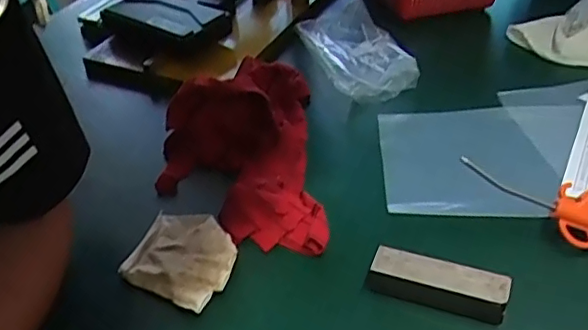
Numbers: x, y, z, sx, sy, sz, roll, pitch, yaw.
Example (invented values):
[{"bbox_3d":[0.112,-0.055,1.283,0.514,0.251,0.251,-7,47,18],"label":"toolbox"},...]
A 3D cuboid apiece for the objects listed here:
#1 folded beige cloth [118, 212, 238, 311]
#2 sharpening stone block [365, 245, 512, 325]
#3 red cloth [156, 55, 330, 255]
[{"bbox_3d":[-0.109,0.089,0.596,0.115,0.020,0.102,17,43,25],"label":"folded beige cloth"},{"bbox_3d":[0.128,0.106,0.532,0.119,0.036,0.030,12,41,20],"label":"sharpening stone block"},{"bbox_3d":[-0.069,-0.039,0.701,0.185,0.085,0.339,-4,38,0],"label":"red cloth"}]

